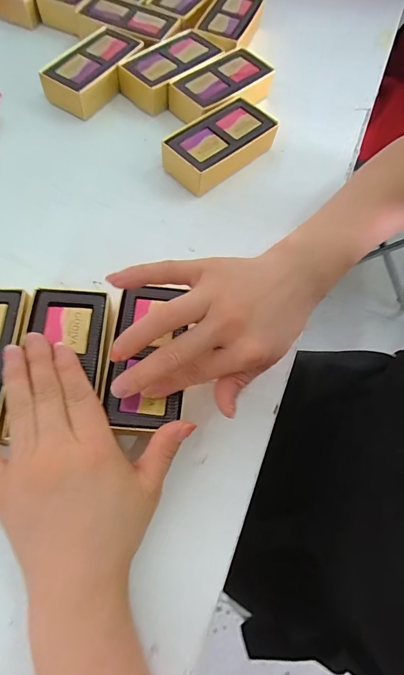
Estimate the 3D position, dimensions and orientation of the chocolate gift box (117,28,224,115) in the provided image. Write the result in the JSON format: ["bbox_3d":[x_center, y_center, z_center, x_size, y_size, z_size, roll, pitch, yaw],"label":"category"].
[{"bbox_3d":[-0.034,-0.308,0.421,0.060,0.036,0.112,38,70,13],"label":"chocolate gift box"}]

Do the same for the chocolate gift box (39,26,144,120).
[{"bbox_3d":[-0.116,-0.299,0.406,0.058,0.036,0.121,32,68,11],"label":"chocolate gift box"}]

